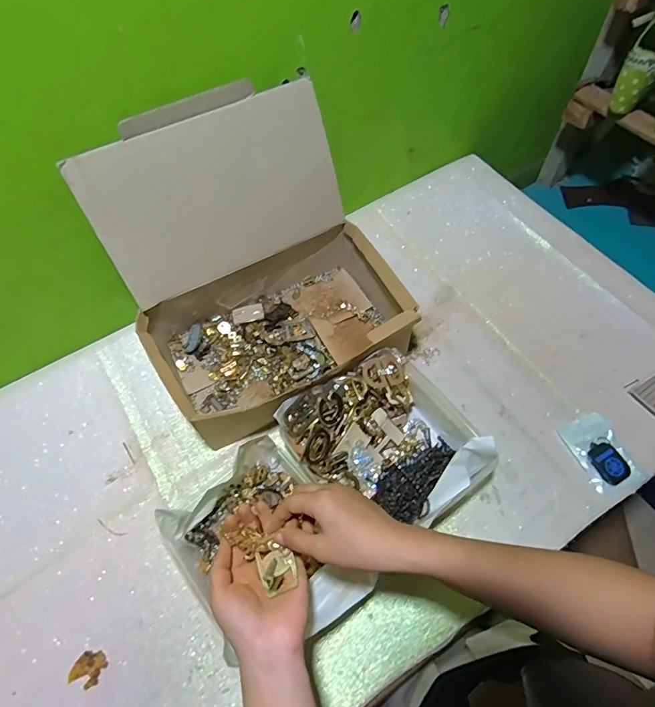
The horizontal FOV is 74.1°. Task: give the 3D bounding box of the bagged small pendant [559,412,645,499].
[{"bbox_3d":[0.358,0.130,0.566,0.064,0.009,0.098,-20,62,-9],"label":"bagged small pendant"}]

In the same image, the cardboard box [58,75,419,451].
[{"bbox_3d":[-0.087,-0.104,0.563,0.328,0.276,0.306,-32,65,-14],"label":"cardboard box"}]

